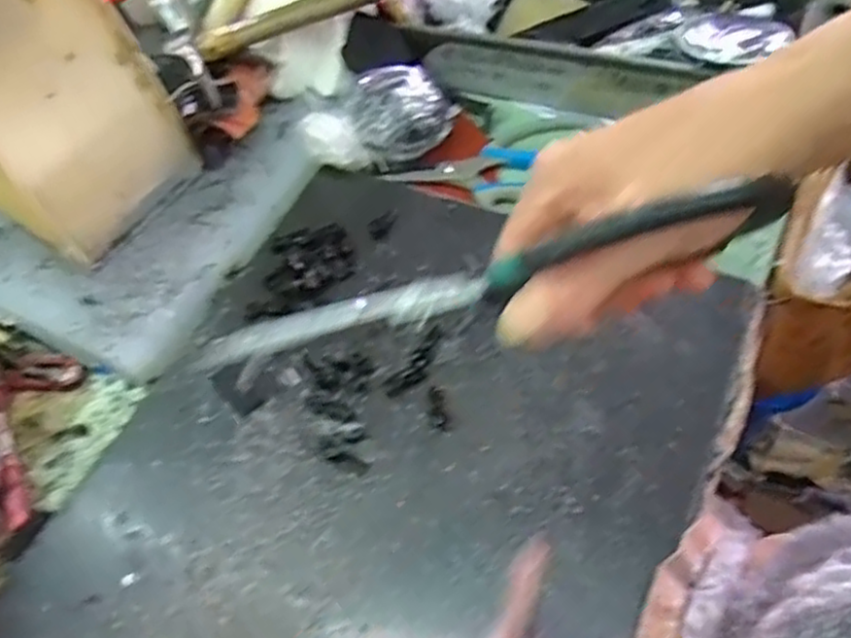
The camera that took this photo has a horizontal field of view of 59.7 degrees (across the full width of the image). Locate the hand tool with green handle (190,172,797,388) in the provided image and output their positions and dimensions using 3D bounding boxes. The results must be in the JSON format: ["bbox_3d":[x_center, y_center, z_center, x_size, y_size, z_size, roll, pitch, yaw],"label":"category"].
[{"bbox_3d":[0.014,-0.011,0.238,0.191,0.024,0.012,-16,56,16],"label":"hand tool with green handle"}]

